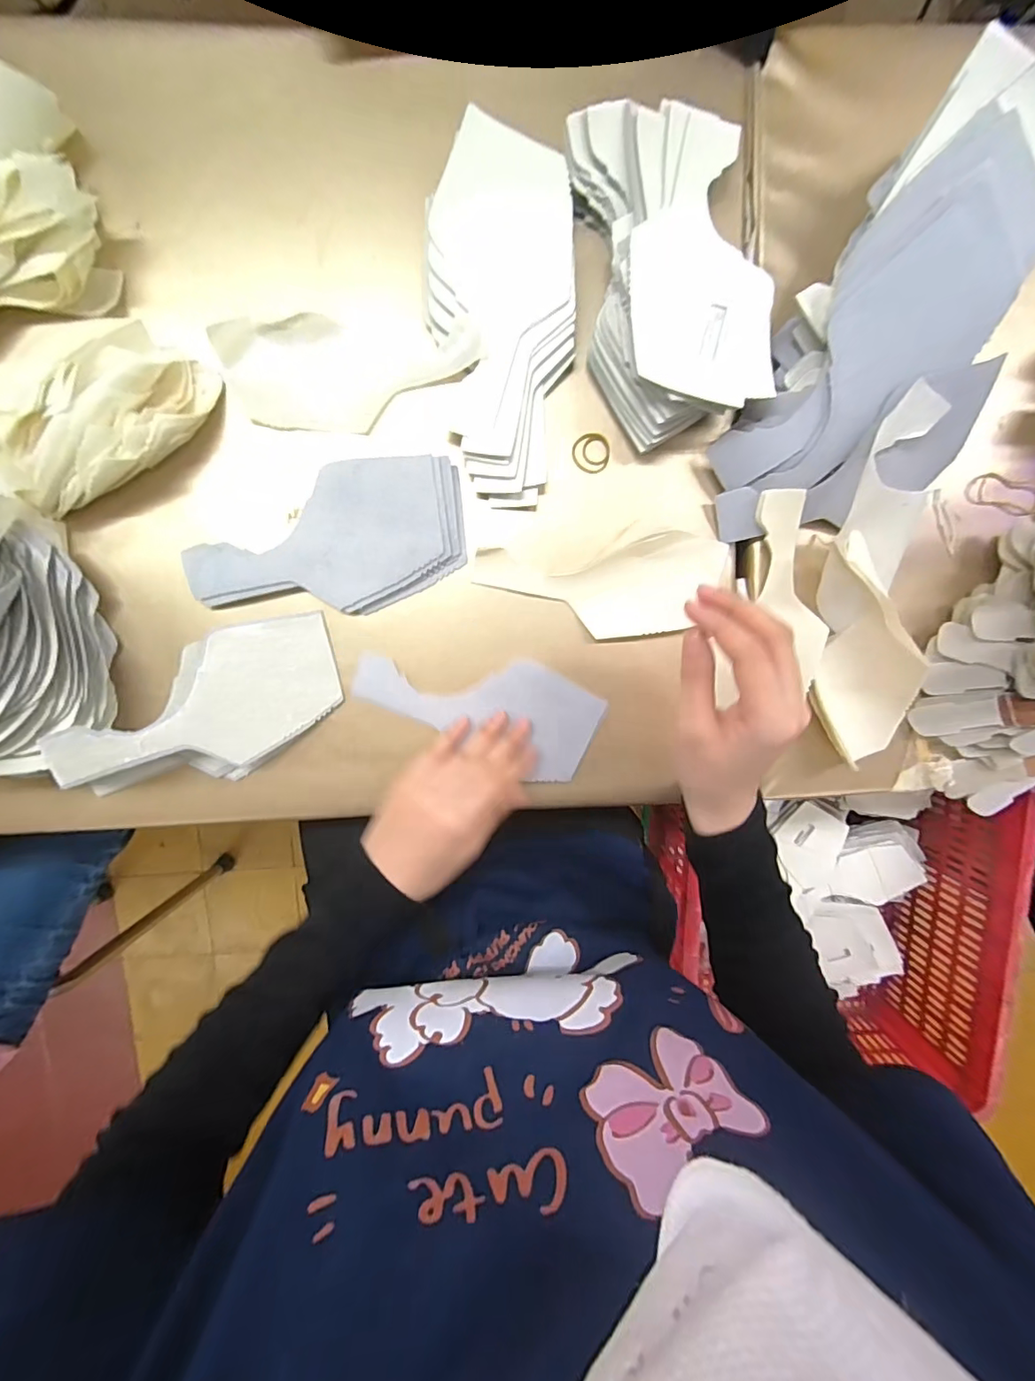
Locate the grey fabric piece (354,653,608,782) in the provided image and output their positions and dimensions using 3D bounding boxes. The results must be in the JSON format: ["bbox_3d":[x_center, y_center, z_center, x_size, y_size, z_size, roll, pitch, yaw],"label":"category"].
[{"bbox_3d":[-0.030,0.015,0.381,0.182,0.011,0.081,10,96,-3],"label":"grey fabric piece"}]

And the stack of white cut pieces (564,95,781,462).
[{"bbox_3d":[0.099,-0.269,0.329,0.106,0.050,0.191,-9,97,-1],"label":"stack of white cut pieces"}]

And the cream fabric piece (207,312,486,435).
[{"bbox_3d":[-0.113,-0.216,0.345,0.171,0.015,0.068,1,97,-3],"label":"cream fabric piece"}]

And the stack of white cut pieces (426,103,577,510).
[{"bbox_3d":[-0.010,-0.241,0.339,0.094,0.027,0.217,-1,97,-2],"label":"stack of white cut pieces"}]

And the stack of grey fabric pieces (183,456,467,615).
[{"bbox_3d":[-0.132,-0.107,0.355,0.187,0.012,0.097,-5,97,-2],"label":"stack of grey fabric pieces"}]

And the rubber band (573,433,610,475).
[{"bbox_3d":[0.053,-0.171,0.364,0.026,0.004,0.026,0,97,-3],"label":"rubber band"}]

